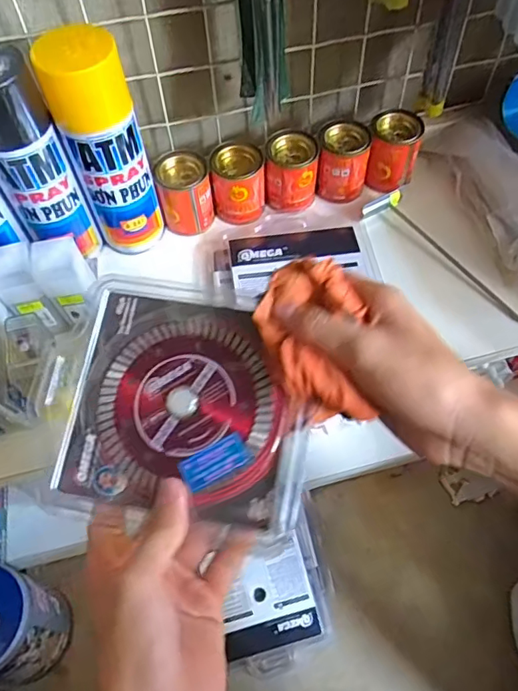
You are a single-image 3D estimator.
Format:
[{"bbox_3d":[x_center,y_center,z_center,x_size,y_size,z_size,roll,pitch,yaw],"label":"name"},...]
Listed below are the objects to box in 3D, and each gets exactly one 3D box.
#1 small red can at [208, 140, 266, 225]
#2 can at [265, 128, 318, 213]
[{"bbox_3d":[-0.021,-0.169,0.551,0.054,0.071,0.048,-3,56,2],"label":"small red can"},{"bbox_3d":[0.035,-0.185,0.562,0.051,0.073,0.052,-2,56,2],"label":"can"}]

